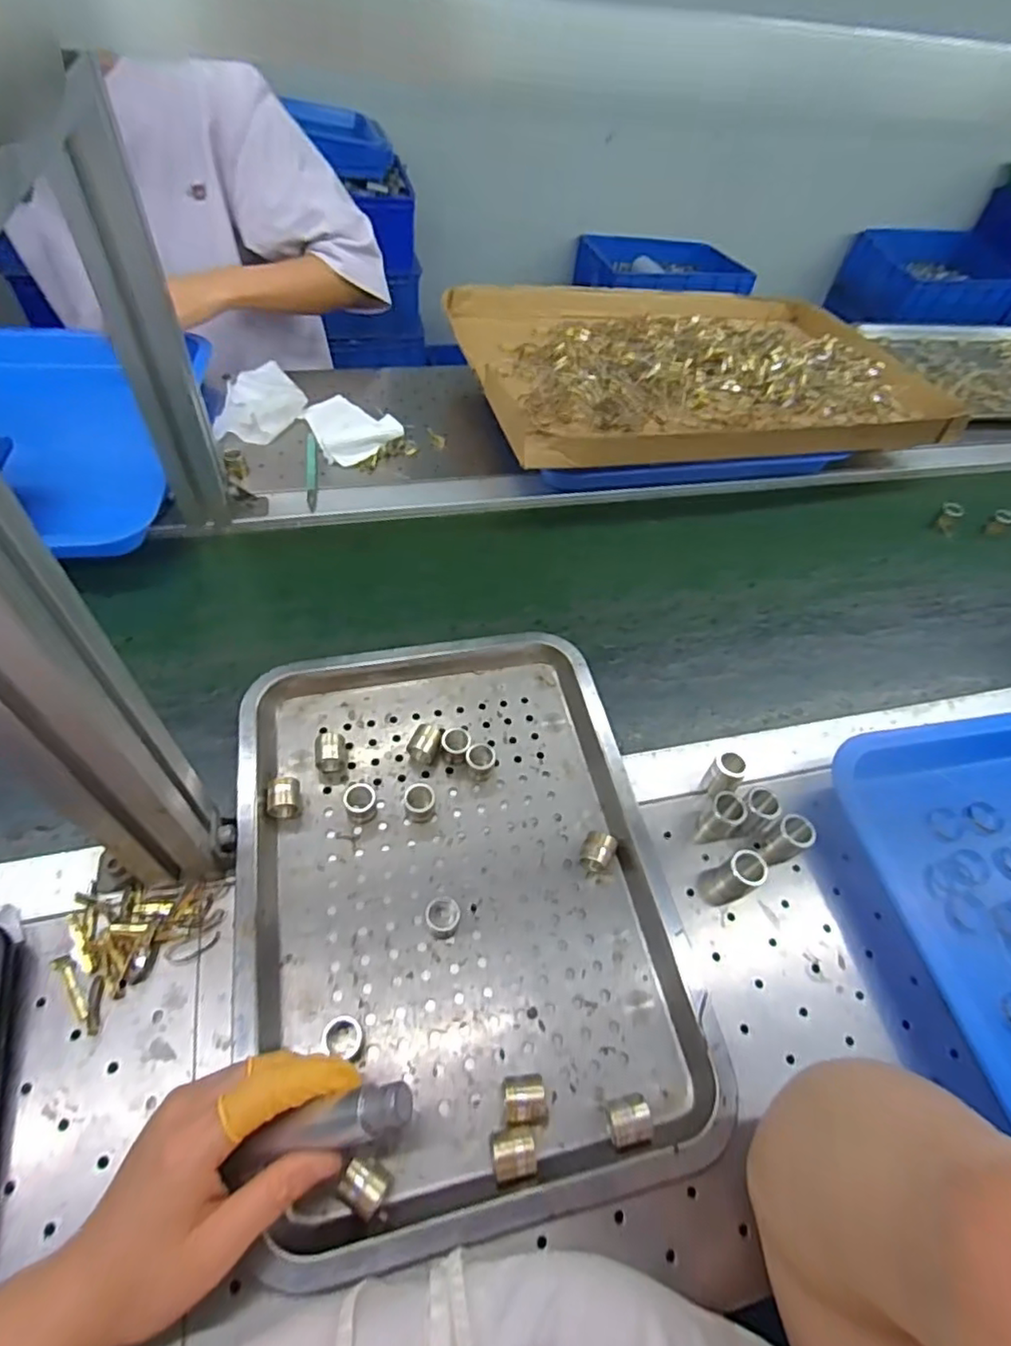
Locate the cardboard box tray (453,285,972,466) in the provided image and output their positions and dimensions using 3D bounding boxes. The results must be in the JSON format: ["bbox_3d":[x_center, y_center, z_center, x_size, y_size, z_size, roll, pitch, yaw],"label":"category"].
[{"bbox_3d":[0.229,-0.364,0.725,0.547,0.041,0.354,-10,54,-13],"label":"cardboard box tray"}]

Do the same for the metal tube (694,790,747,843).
[{"bbox_3d":[0.146,0.099,0.417,0.024,0.039,0.020,-35,62,-29],"label":"metal tube"}]

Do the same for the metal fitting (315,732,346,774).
[{"bbox_3d":[-0.120,0.054,0.423,0.019,0.018,0.024,-2,52,-8],"label":"metal fitting"}]

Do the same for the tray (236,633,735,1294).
[{"bbox_3d":[-0.032,0.124,0.385,0.244,0.035,0.333,-8,53,-13],"label":"tray"}]

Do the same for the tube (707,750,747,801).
[{"bbox_3d":[0.154,0.072,0.433,0.019,0.032,0.019,-7,52,-12],"label":"tube"}]

